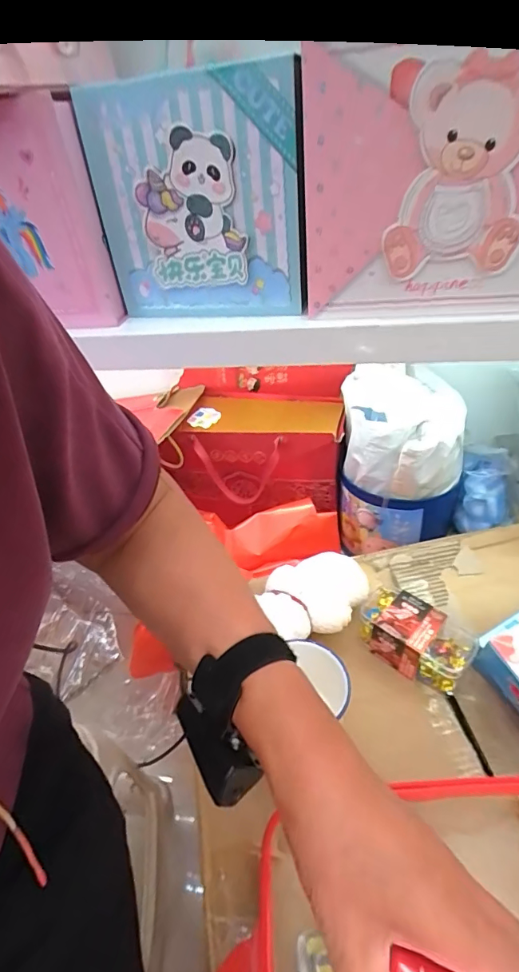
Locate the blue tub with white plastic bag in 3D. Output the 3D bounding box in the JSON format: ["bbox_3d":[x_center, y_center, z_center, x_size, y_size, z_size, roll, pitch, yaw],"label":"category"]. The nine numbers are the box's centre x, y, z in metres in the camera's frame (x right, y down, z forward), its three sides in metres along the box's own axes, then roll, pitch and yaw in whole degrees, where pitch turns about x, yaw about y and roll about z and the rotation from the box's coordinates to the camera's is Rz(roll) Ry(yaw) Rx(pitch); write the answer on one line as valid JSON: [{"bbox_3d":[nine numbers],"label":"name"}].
[{"bbox_3d":[0.213,-0.031,0.699,0.170,0.267,0.140,4,39,13],"label":"blue tub with white plastic bag"}]

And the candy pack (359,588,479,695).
[{"bbox_3d":[0.170,0.168,0.503,0.117,0.055,0.063,26,48,35],"label":"candy pack"}]

